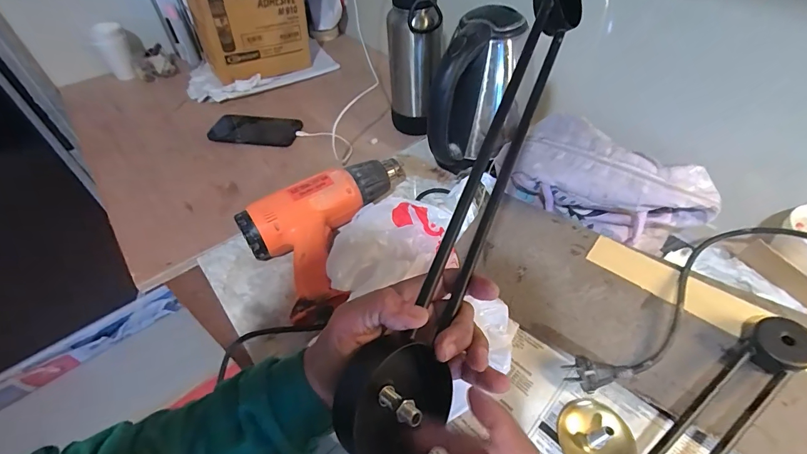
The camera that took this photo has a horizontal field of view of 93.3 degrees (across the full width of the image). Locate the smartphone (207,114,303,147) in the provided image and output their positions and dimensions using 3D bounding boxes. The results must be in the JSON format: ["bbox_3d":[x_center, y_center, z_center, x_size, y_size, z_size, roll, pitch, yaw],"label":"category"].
[{"bbox_3d":[-0.286,-0.190,0.734,0.172,0.015,0.081,6,56,6],"label":"smartphone"}]

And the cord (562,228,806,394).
[{"bbox_3d":[0.333,0.100,0.398,0.334,0.052,0.160,-26,51,-3],"label":"cord"}]

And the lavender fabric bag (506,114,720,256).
[{"bbox_3d":[0.243,-0.048,0.469,0.217,0.115,0.086,28,55,25],"label":"lavender fabric bag"}]

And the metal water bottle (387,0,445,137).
[{"bbox_3d":[0.018,-0.282,0.648,0.087,0.251,0.070,1,48,3],"label":"metal water bottle"}]

